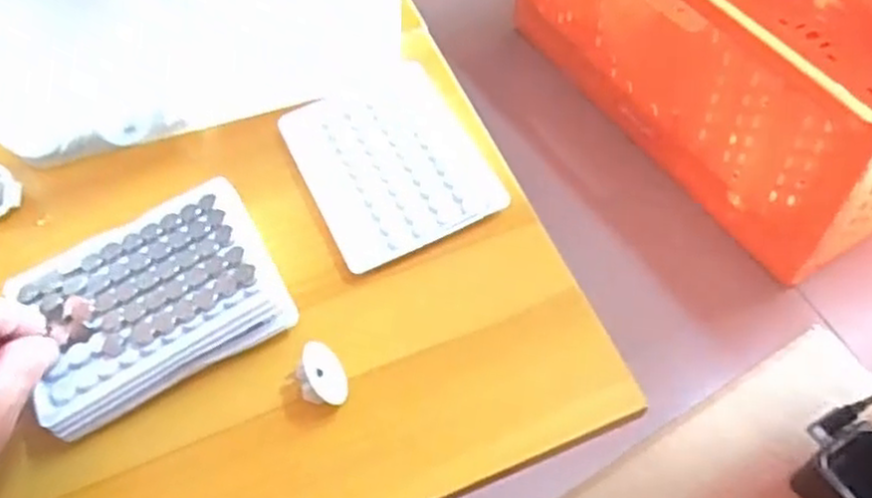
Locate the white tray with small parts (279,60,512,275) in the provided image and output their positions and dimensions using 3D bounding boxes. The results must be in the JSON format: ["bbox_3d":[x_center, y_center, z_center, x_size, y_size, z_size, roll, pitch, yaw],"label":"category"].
[{"bbox_3d":[-0.030,-0.058,0.473,0.103,0.014,0.137,-24,59,-10],"label":"white tray with small parts"}]

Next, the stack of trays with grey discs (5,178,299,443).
[{"bbox_3d":[-0.149,0.028,0.406,0.128,0.028,0.102,-29,63,-15],"label":"stack of trays with grey discs"}]

